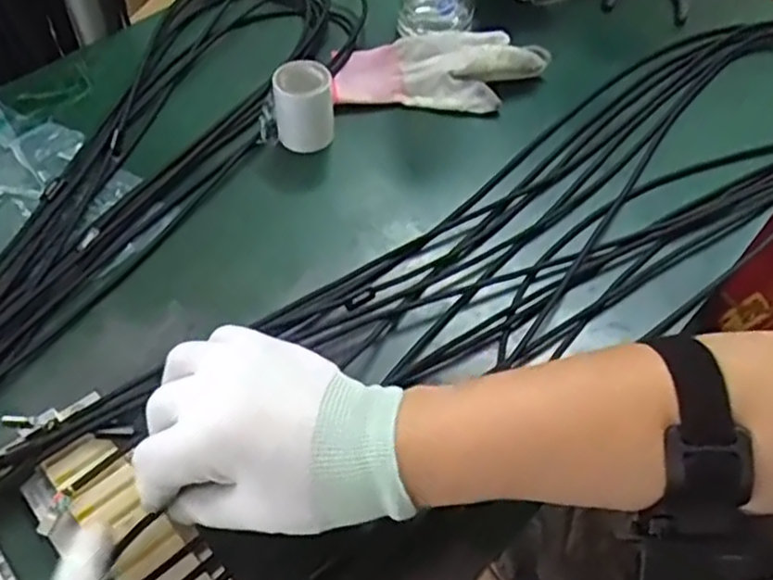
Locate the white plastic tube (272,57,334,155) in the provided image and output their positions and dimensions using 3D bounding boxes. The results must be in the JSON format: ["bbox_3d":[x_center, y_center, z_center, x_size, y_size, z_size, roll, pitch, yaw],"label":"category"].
[{"bbox_3d":[-0.059,-0.134,0.517,0.041,0.044,0.038,-2,52,-3],"label":"white plastic tube"}]

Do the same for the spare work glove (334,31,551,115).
[{"bbox_3d":[0.044,-0.185,0.584,0.164,0.029,0.087,2,52,0],"label":"spare work glove"}]

